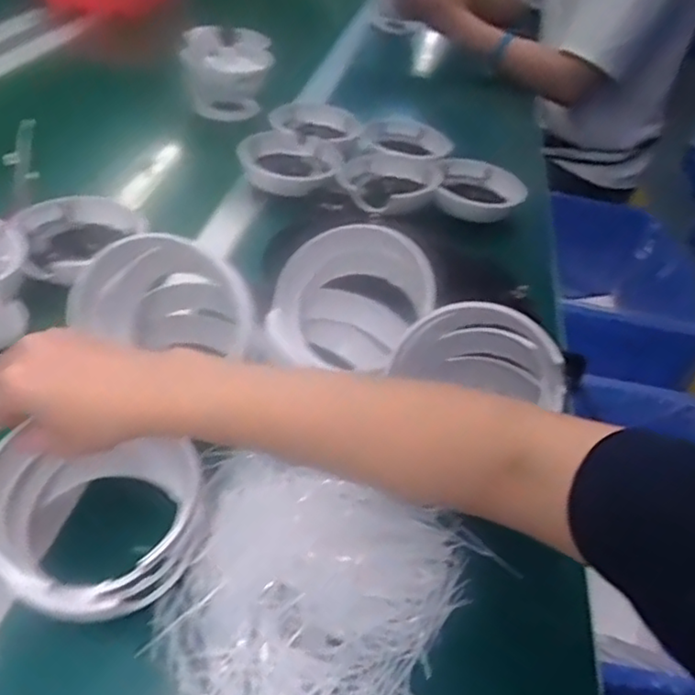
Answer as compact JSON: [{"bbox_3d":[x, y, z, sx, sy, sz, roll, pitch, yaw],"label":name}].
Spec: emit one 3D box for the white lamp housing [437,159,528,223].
[{"bbox_3d":[0.168,-0.196,0.810,0.104,0.031,0.130,14,38,10],"label":"white lamp housing"}]

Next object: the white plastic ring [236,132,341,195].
[{"bbox_3d":[-0.069,-0.230,0.786,0.120,0.022,0.125,4,38,-3],"label":"white plastic ring"}]

